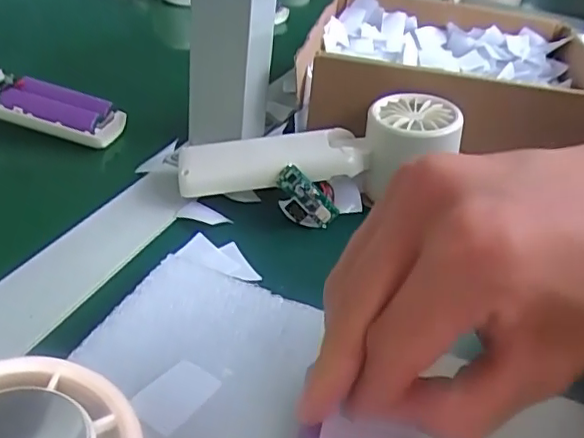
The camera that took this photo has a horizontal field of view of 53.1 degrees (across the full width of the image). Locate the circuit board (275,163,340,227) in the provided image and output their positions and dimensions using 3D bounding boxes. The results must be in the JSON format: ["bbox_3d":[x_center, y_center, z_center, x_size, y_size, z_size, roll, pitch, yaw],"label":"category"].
[{"bbox_3d":[0.009,-0.013,0.330,0.039,0.014,0.011,46,35,-6],"label":"circuit board"}]

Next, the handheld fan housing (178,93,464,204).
[{"bbox_3d":[0.018,-0.032,0.346,0.160,0.051,0.052,-11,33,2],"label":"handheld fan housing"}]

